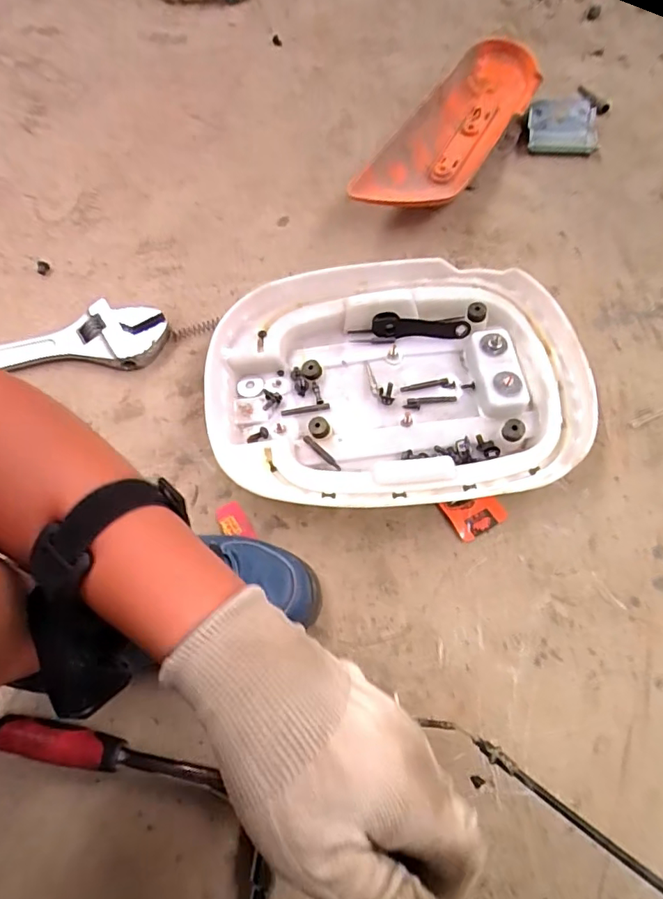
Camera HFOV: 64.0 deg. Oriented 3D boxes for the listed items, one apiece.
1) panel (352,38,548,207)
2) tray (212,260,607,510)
[{"bbox_3d":[0.168,-0.419,0.699,0.113,0.054,0.359,30,71,16],"label":"panel"},{"bbox_3d":[0.067,-0.065,0.536,0.365,0.045,0.273,-10,63,-2],"label":"tray"}]

